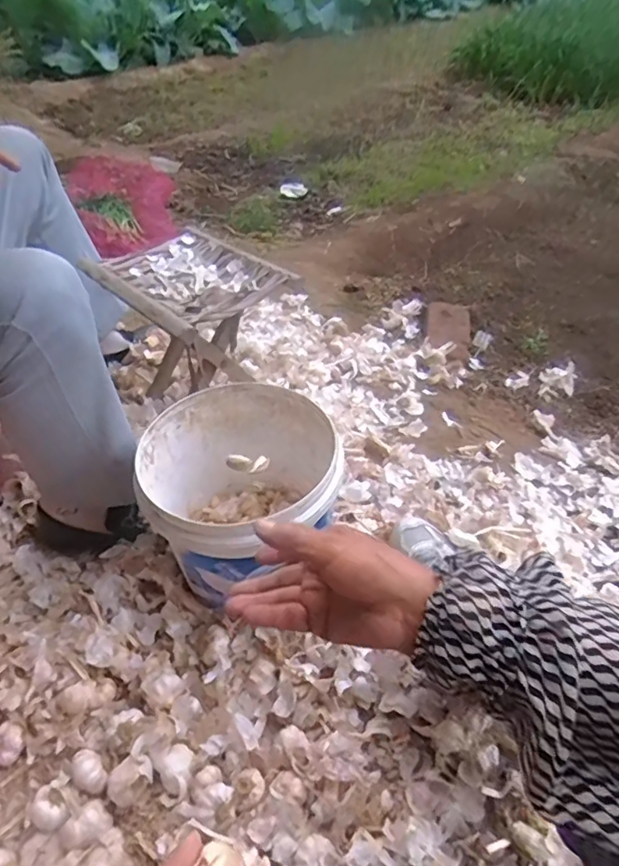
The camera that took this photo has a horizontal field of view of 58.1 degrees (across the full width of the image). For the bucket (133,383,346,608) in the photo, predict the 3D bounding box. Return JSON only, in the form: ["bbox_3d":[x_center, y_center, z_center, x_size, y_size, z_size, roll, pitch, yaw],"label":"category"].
[{"bbox_3d":[-0.091,0.098,0.792,0.259,0.224,0.254,-1,43,1],"label":"bucket"}]

